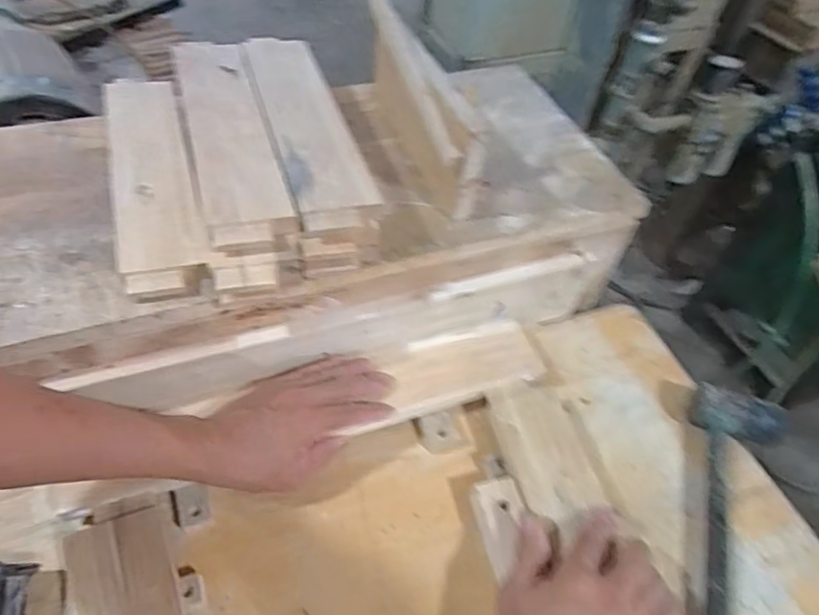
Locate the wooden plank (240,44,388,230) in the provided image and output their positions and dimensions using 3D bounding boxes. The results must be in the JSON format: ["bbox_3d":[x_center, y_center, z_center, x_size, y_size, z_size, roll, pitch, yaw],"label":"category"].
[{"bbox_3d":[-0.105,-0.190,0.541,0.074,0.018,0.307,-14,54,-16],"label":"wooden plank"}]

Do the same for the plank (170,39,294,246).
[{"bbox_3d":[-0.179,-0.177,0.534,0.070,0.014,0.319,-13,53,-16],"label":"plank"}]

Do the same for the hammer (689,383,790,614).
[{"bbox_3d":[0.300,0.217,0.496,0.089,0.042,0.324,17,51,8],"label":"hammer"}]

